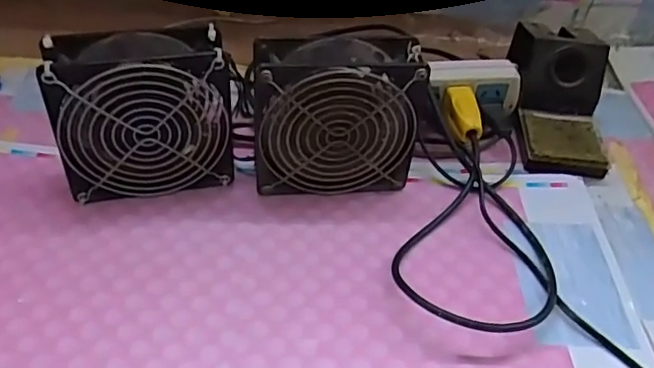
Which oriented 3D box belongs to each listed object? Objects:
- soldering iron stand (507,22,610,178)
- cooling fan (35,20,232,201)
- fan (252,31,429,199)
[{"bbox_3d":[0.207,-0.083,0.543,0.079,0.074,0.151,9,43,2],"label":"soldering iron stand"},{"bbox_3d":[-0.132,-0.049,0.441,0.118,0.120,0.047,-7,44,-14],"label":"cooling fan"},{"bbox_3d":[0.007,-0.047,0.452,0.119,0.122,0.041,1,43,-5],"label":"fan"}]

